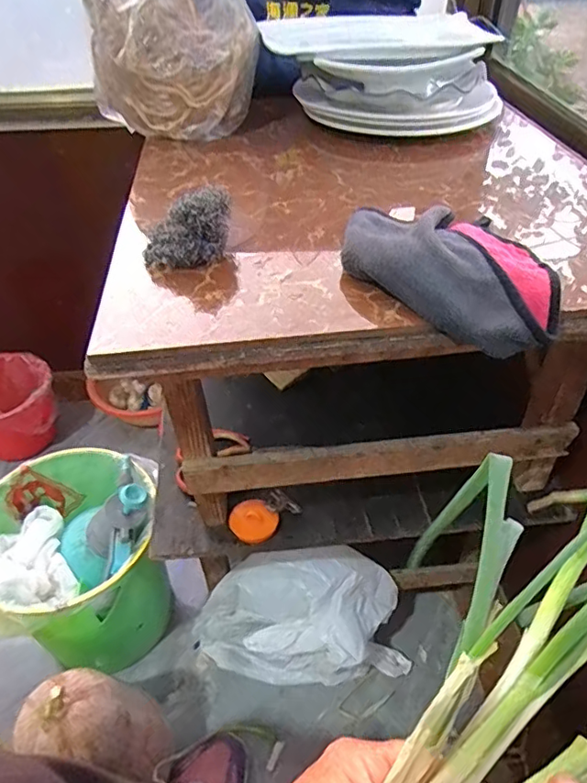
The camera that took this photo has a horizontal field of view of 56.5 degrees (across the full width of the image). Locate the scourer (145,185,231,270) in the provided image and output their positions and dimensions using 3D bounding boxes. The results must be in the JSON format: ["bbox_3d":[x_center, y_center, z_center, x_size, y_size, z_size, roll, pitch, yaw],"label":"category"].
[{"bbox_3d":[-0.094,-0.141,0.482,0.080,0.062,0.043,-8,44,-6],"label":"scourer"}]

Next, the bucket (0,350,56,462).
[{"bbox_3d":[-0.569,0.031,1.091,0.188,0.134,0.179,-1,44,1],"label":"bucket"}]

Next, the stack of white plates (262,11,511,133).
[{"bbox_3d":[0.128,-0.453,0.766,0.265,0.091,0.283,-9,45,-8],"label":"stack of white plates"}]

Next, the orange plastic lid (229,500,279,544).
[{"bbox_3d":[-0.048,0.150,0.634,0.052,0.013,0.050,-1,44,1],"label":"orange plastic lid"}]

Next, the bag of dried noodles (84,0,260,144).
[{"bbox_3d":[-0.162,-0.468,0.711,0.201,0.216,0.175,-13,45,-11],"label":"bag of dried noodles"}]

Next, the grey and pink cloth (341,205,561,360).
[{"bbox_3d":[0.123,-0.105,0.440,0.189,0.048,0.126,23,49,23],"label":"grey and pink cloth"}]

